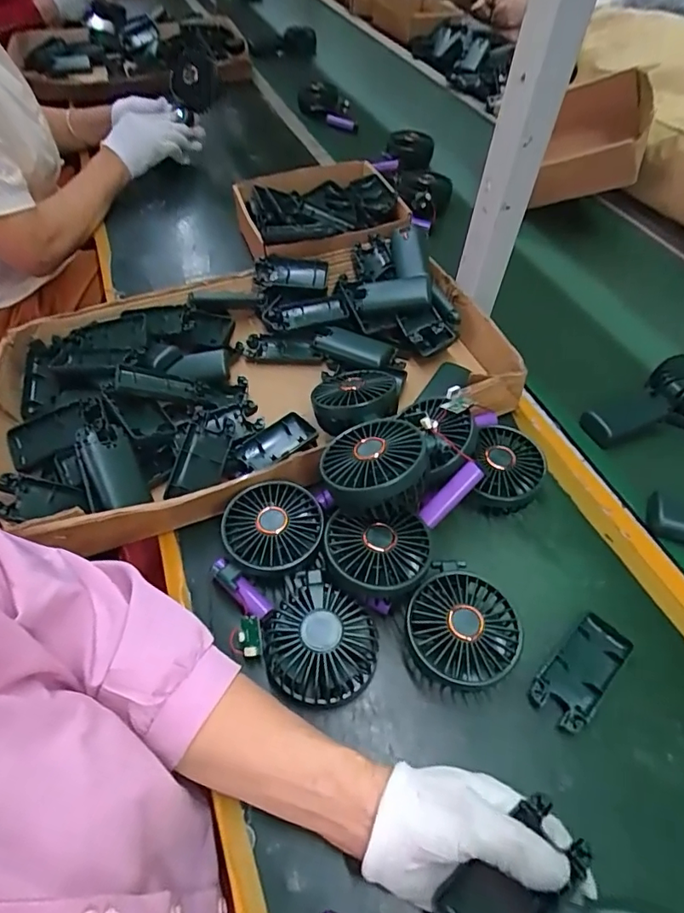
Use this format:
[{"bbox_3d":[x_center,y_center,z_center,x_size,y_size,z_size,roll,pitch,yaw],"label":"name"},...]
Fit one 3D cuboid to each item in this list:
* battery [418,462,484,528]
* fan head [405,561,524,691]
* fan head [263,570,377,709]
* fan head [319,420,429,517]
[{"bbox_3d":[0.093,0.032,0.445,0.065,0.015,0.019,-48,62,5],"label":"battery"},{"bbox_3d":[0.096,0.138,0.411,0.086,0.045,0.096,27,54,17],"label":"fan head"},{"bbox_3d":[-0.016,0.141,0.404,0.087,0.047,0.095,4,51,0],"label":"fan head"},{"bbox_3d":[0.030,0.010,0.429,0.089,0.052,0.089,-2,42,16],"label":"fan head"}]

